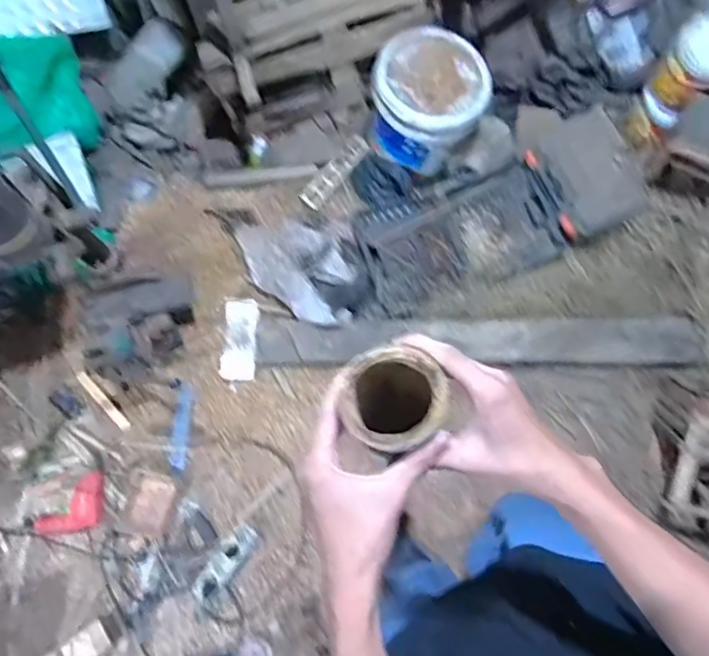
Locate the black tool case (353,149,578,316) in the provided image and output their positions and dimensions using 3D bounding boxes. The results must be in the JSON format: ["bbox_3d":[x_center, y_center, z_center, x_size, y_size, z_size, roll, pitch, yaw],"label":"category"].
[{"bbox_3d":[0.307,-0.274,1.593,0.587,0.078,0.326,-23,75,-5],"label":"black tool case"}]

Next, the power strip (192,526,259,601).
[{"bbox_3d":[-0.323,0.591,1.391,0.072,0.040,0.200,35,78,13],"label":"power strip"}]

